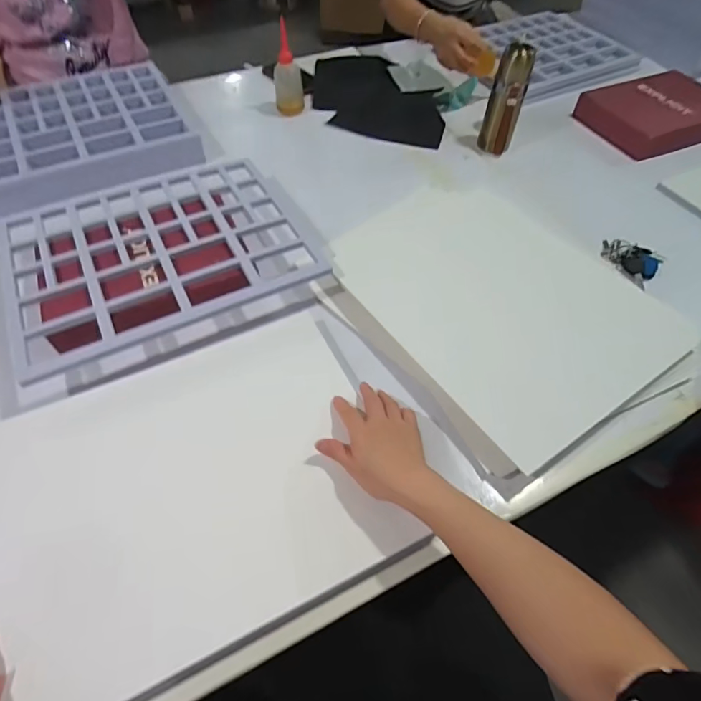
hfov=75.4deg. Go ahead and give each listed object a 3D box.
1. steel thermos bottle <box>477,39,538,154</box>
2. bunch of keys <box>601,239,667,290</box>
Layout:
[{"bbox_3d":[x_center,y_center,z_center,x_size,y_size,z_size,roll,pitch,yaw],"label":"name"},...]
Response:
[{"bbox_3d":[0.312,-0.501,0.912,0.065,0.183,0.057,13,54,8],"label":"steel thermos bottle"},{"bbox_3d":[0.469,-0.152,0.770,0.096,0.027,0.084,39,62,24],"label":"bunch of keys"}]

